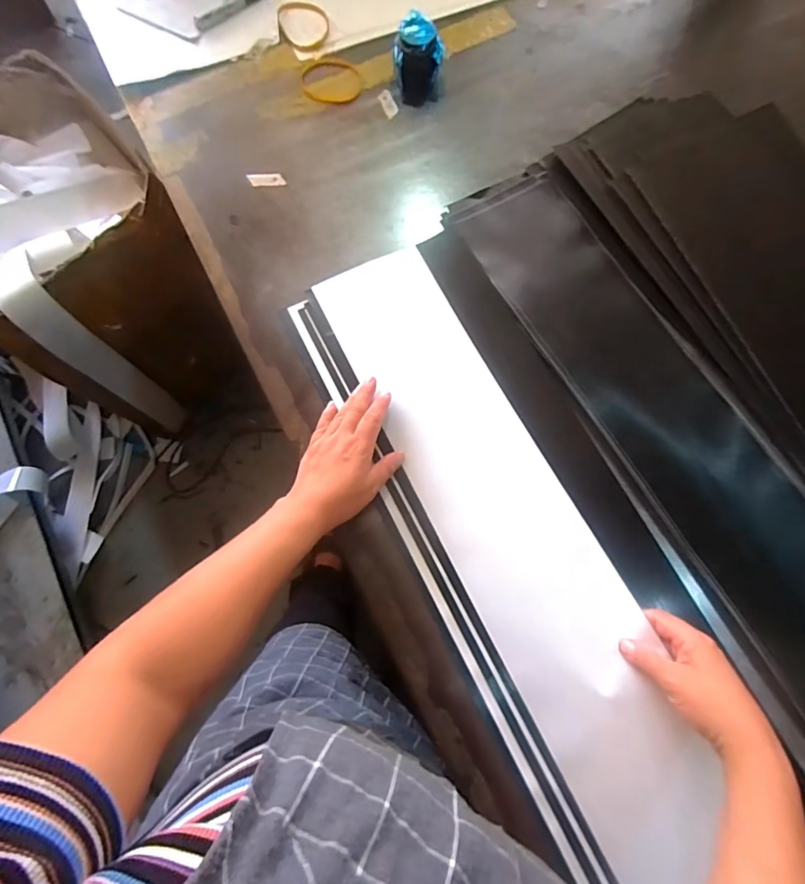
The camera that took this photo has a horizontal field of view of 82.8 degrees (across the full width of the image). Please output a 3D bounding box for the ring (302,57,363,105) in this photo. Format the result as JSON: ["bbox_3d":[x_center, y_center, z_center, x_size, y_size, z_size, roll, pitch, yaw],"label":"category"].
[{"bbox_3d":[-0.098,-0.507,0.641,0.084,0.008,0.088,0,77,1],"label":"ring"}]

